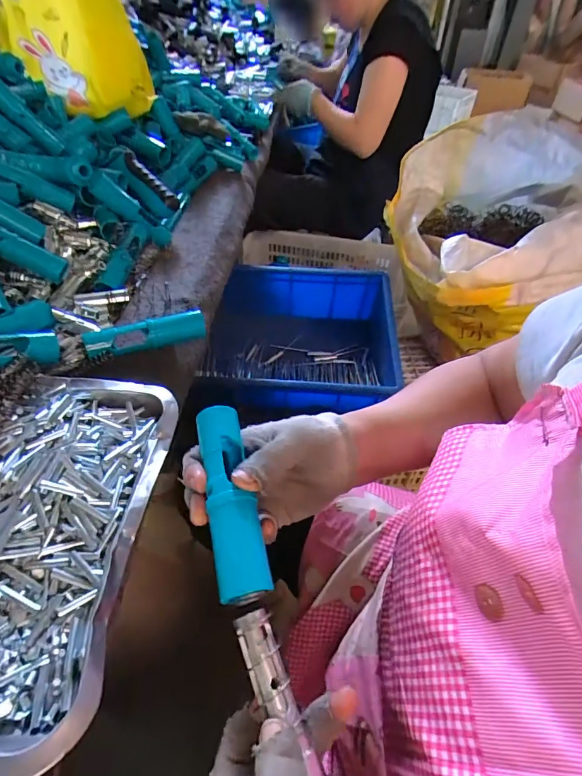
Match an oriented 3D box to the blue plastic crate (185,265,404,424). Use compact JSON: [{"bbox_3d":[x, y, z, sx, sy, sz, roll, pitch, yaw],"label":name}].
[{"bbox_3d":[0.026,-0.081,0.801,0.348,0.171,0.280,0,46,-3],"label":"blue plastic crate"}]

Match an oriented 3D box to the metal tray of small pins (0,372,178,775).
[{"bbox_3d":[-0.188,0.084,0.267,0.179,0.033,0.249,1,46,-2],"label":"metal tray of small pins"}]

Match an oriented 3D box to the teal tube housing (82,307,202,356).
[{"bbox_3d":[-0.148,-0.055,0.423,0.119,0.034,0.024,-19,49,-20],"label":"teal tube housing"}]

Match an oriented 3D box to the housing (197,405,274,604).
[{"bbox_3d":[-0.038,0.070,0.258,0.028,0.033,0.118,-9,56,-11],"label":"housing"}]

